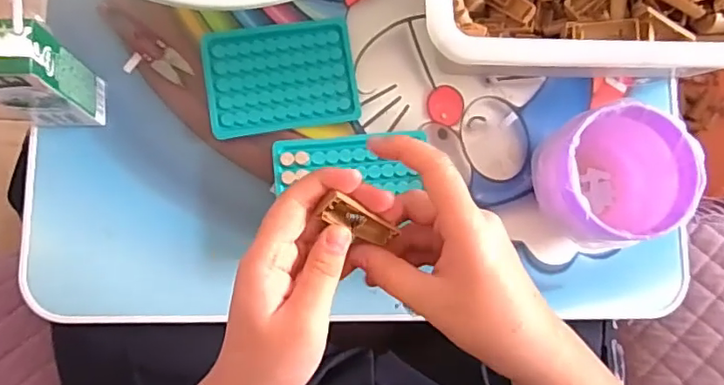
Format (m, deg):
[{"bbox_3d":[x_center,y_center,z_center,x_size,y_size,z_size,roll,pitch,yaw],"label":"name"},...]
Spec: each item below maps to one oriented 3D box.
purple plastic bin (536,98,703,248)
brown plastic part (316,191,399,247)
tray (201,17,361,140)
[{"bbox_3d":[0.206,-0.011,0.476,0.116,0.088,0.104,-15,84,-7],"label":"purple plastic bin"},{"bbox_3d":[-0.002,0.016,0.310,0.047,0.019,0.016,33,78,-36],"label":"brown plastic part"},{"bbox_3d":[-0.073,-0.105,0.504,0.131,0.015,0.098,-8,83,-6],"label":"tray"}]

